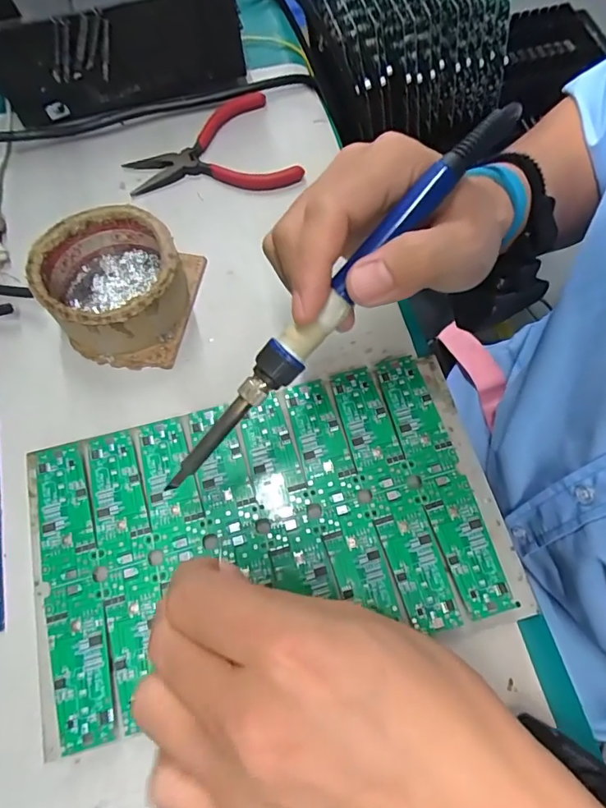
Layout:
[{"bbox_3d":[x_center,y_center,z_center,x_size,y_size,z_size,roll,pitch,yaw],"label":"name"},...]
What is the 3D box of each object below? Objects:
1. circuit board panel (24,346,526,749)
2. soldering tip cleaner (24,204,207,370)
[{"bbox_3d":[-0.020,0.067,0.263,0.249,0.010,0.149,-15,69,-6],"label":"circuit board panel"},{"bbox_3d":[-0.116,-0.074,0.298,0.086,0.045,0.086,11,69,4],"label":"soldering tip cleaner"}]

